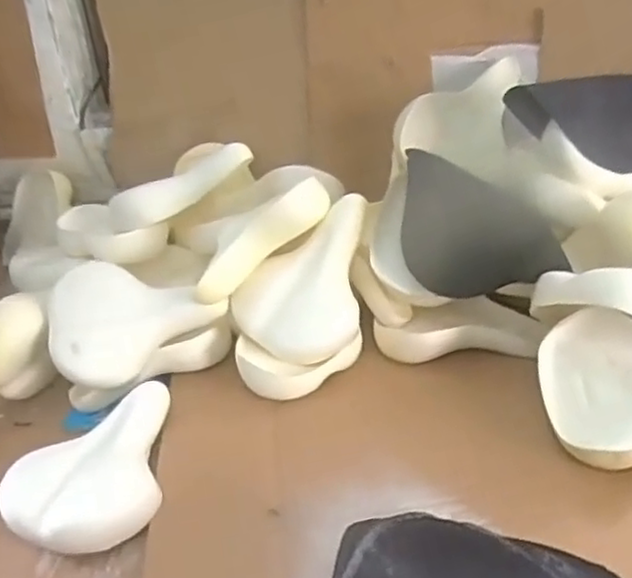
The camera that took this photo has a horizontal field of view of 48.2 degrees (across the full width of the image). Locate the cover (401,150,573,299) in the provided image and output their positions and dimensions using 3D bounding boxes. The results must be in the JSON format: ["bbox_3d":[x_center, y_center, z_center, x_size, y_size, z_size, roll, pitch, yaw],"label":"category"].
[{"bbox_3d":[0.208,-0.073,0.924,0.222,0.169,0.059,11,34,27],"label":"cover"}]

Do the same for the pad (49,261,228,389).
[{"bbox_3d":[-0.259,0.058,1.005,0.235,0.172,0.065,14,-7,-18],"label":"pad"}]

